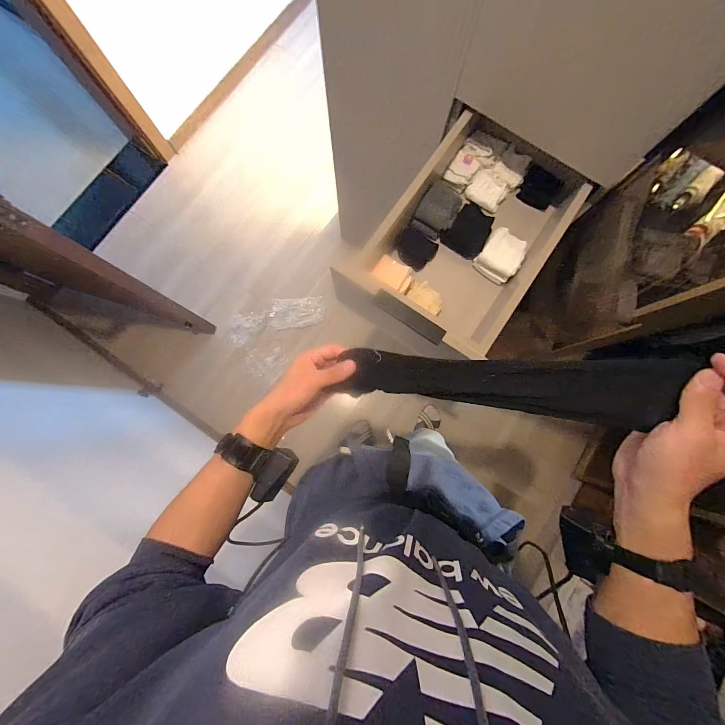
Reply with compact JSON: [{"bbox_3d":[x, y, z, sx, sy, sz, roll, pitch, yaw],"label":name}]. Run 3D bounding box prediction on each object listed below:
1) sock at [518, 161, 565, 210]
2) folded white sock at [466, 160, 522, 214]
[{"bbox_3d":[0.421,-0.420,0.768,0.050,0.064,0.101,-44,84,-7],"label":"sock"},{"bbox_3d":[0.317,-0.429,0.775,0.090,0.032,0.122,42,83,5],"label":"folded white sock"}]

